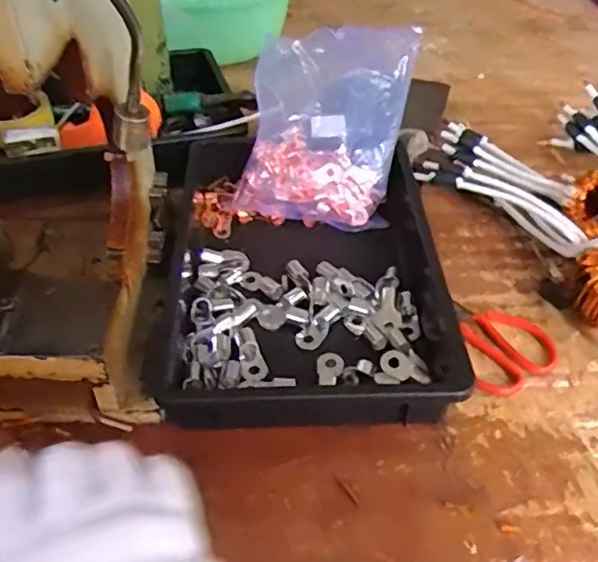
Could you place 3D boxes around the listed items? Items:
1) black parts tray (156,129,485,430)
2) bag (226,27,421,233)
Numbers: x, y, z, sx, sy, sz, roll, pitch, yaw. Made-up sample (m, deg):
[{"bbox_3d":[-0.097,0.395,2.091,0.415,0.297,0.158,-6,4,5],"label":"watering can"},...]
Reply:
[{"bbox_3d":[0.005,-0.018,0.608,0.274,0.061,0.359,0,43,-4],"label":"black parts tray"},{"bbox_3d":[0.027,-0.171,0.696,0.179,0.065,0.213,7,89,6],"label":"bag"}]

